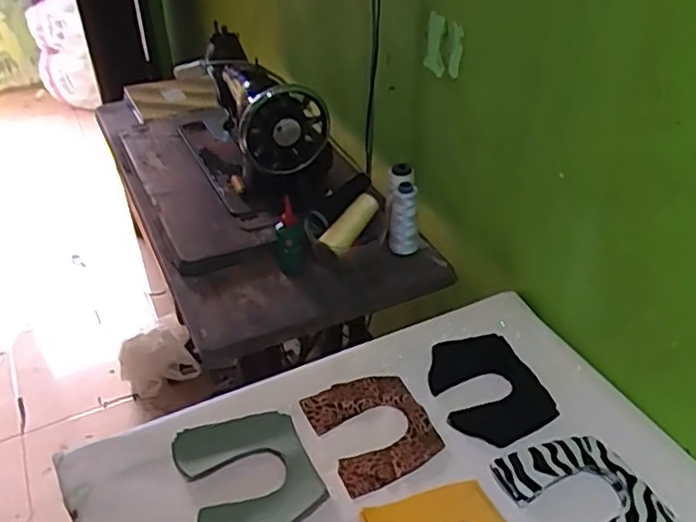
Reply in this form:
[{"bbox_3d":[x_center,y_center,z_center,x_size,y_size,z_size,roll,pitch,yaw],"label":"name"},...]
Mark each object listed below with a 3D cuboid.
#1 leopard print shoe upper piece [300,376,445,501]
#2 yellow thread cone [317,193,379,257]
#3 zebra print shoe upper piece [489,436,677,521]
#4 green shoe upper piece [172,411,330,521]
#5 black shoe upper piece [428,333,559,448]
[{"bbox_3d":[0.030,0.190,0.757,0.122,0.010,0.137,-18,45,-19],"label":"leopard print shoe upper piece"},{"bbox_3d":[0.005,-0.055,0.988,0.030,0.037,0.107,30,68,33],"label":"yellow thread cone"},{"bbox_3d":[0.239,0.239,0.669,0.126,0.009,0.151,-17,40,-19],"label":"zebra print shoe upper piece"},{"bbox_3d":[-0.102,0.223,0.696,0.129,0.008,0.157,-17,41,-20],"label":"green shoe upper piece"},{"bbox_3d":[0.167,0.152,0.798,0.121,0.011,0.150,-13,45,-15],"label":"black shoe upper piece"}]

